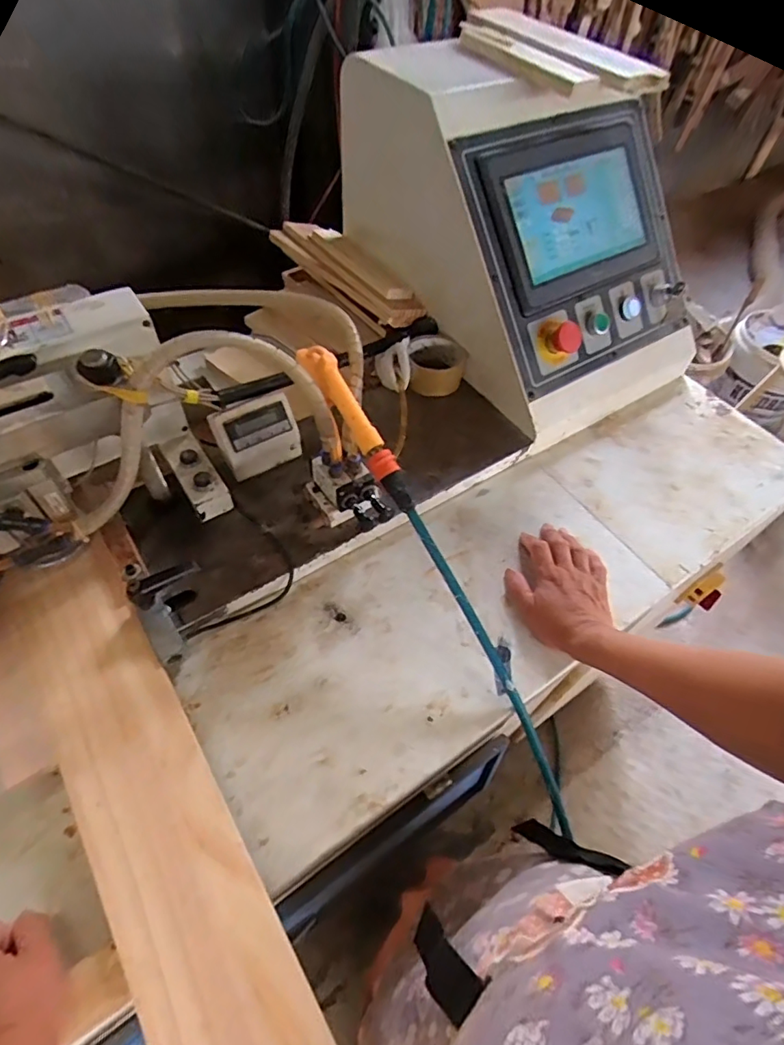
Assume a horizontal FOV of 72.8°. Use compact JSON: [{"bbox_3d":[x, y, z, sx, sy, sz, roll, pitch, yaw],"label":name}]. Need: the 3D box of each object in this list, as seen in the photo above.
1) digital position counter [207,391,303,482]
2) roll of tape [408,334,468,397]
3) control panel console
[{"bbox_3d":[-0.158,-0.100,0.619,0.094,0.074,0.050,-29,62,-22],"label":"digital position counter"},{"bbox_3d":[0.065,-0.229,0.758,0.080,0.049,0.087,2,55,-3],"label":"roll of tape"},{"bbox_3d":[0.188,-0.429,0.768,0.390,0.328,0.490,-29,62,-22],"label":"control panel console"}]

